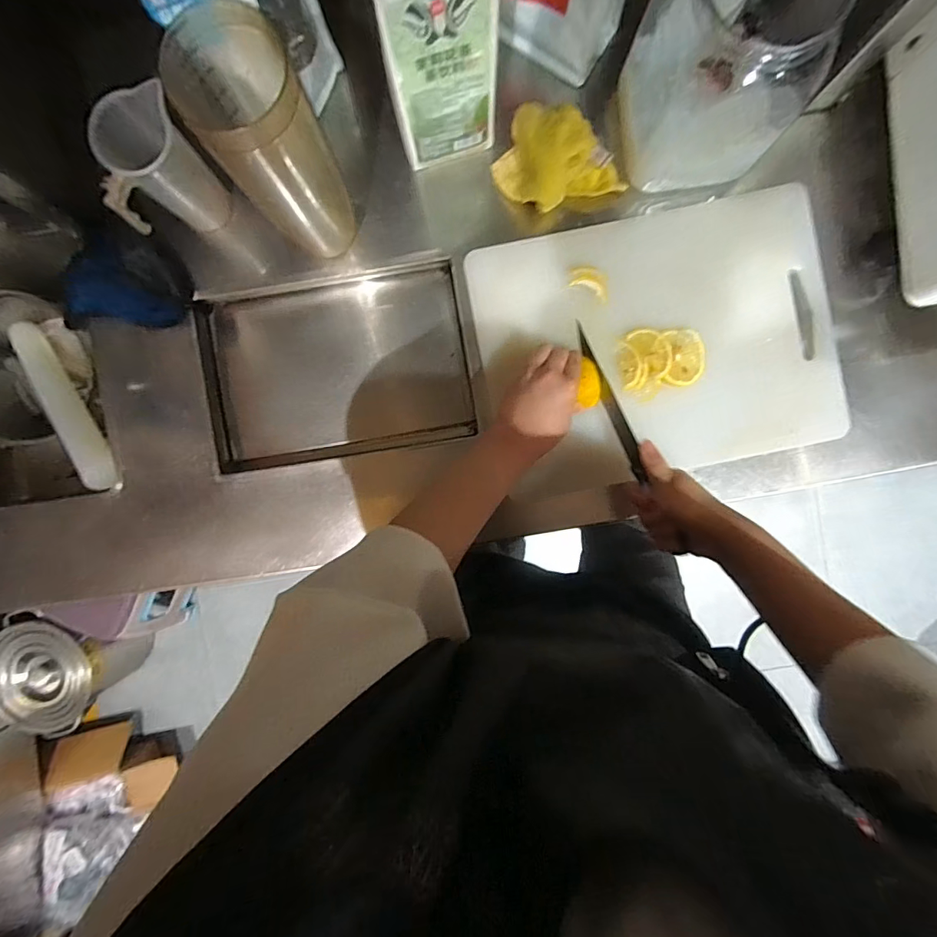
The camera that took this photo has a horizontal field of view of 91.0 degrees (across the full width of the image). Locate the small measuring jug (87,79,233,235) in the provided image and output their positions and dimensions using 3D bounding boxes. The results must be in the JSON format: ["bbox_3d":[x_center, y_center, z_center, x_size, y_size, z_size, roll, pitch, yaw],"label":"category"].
[{"bbox_3d":[-0.322,-0.301,0.478,0.093,0.118,0.066,-36,90,1],"label":"small measuring jug"}]

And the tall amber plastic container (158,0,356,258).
[{"bbox_3d":[-0.171,-0.280,0.421,0.078,0.212,0.087,-34,91,1],"label":"tall amber plastic container"}]

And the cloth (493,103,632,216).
[{"bbox_3d":[0.098,-0.321,0.482,0.136,0.051,0.095,30,91,0],"label":"cloth"}]

